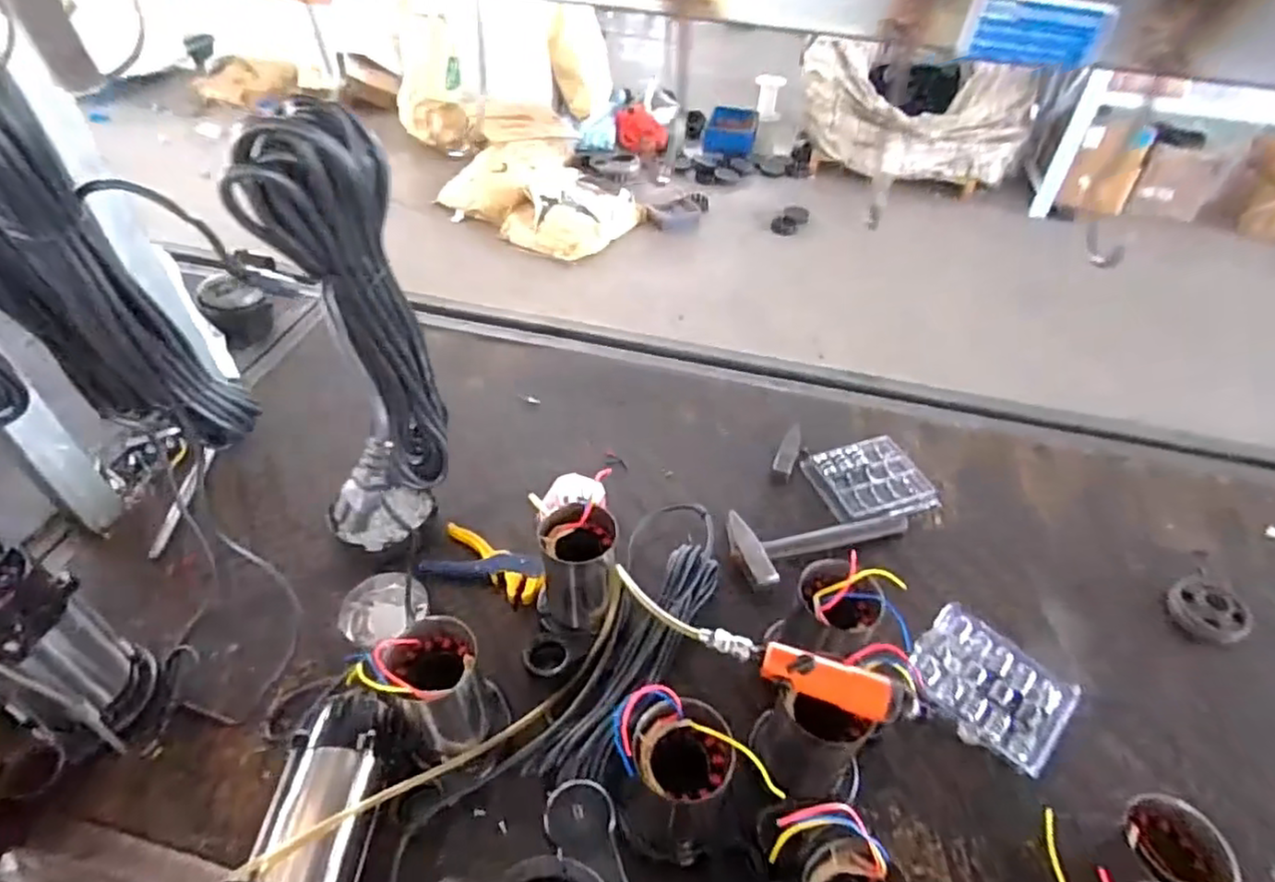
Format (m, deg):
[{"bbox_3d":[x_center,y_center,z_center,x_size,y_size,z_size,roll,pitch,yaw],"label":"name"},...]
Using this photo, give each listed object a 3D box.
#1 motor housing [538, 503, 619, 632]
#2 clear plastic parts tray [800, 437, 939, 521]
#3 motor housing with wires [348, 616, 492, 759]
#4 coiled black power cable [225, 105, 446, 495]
[{"bbox_3d":[-0.072,0.165,0.848,0.095,0.148,0.098,-7,46,-10],"label":"motor housing"},{"bbox_3d":[0.372,0.063,1.088,0.172,0.032,0.148,-13,47,-16],"label":"clear plastic parts tray"},{"bbox_3d":[-0.211,0.262,0.723,0.101,0.153,0.098,2,45,-2],"label":"motor housing with wires"},{"bbox_3d":[-0.198,-0.074,0.497,0.081,0.327,0.082,-7,46,-10],"label":"coiled black power cable"}]

